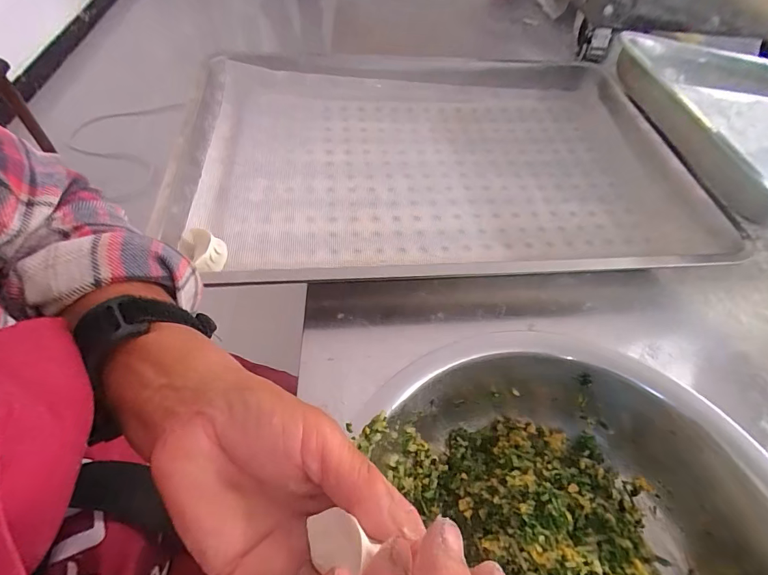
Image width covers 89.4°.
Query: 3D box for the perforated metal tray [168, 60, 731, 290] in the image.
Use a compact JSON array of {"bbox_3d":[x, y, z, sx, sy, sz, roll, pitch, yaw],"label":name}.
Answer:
[{"bbox_3d":[0.061,-0.176,0.478,0.565,0.050,0.396,-2,56,-6],"label":"perforated metal tray"}]

